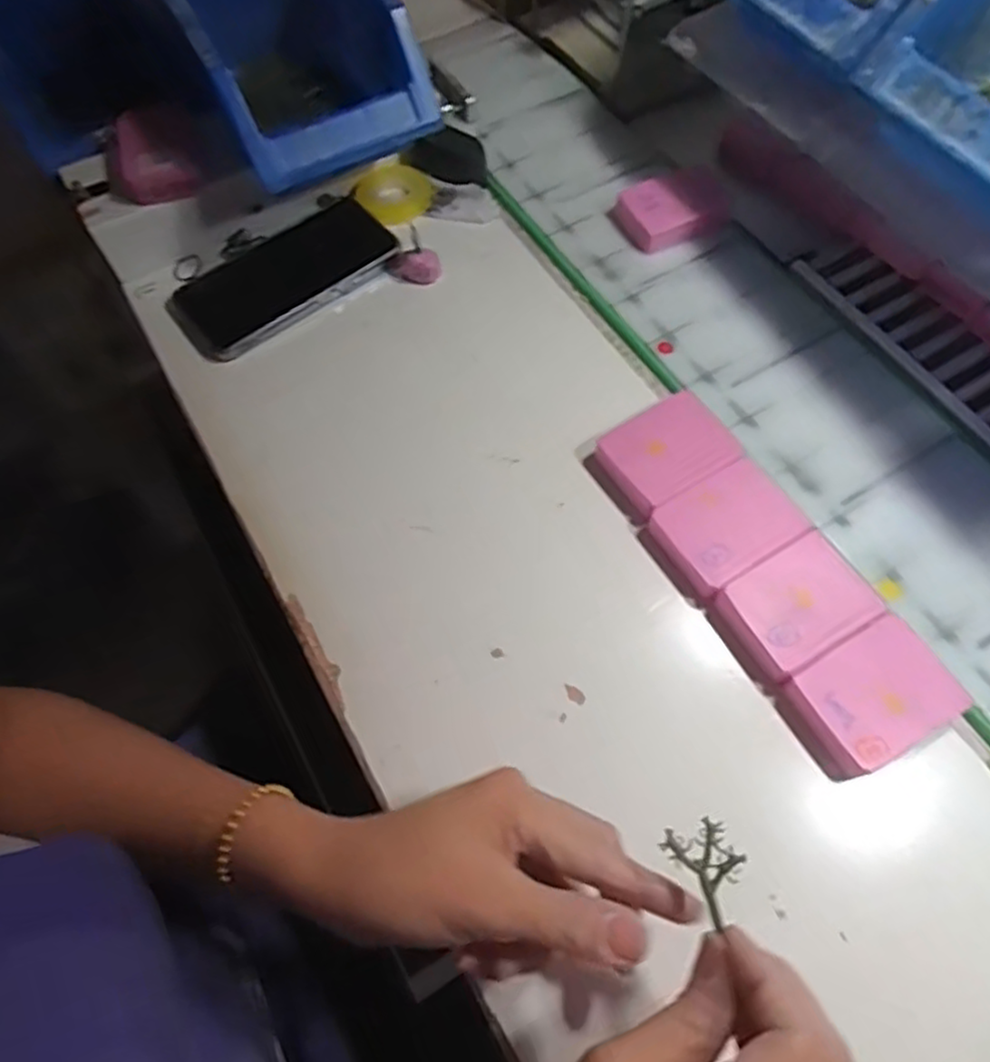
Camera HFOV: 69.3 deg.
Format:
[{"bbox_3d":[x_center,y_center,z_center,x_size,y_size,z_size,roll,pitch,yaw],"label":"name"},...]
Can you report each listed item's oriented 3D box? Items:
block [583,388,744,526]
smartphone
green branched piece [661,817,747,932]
[{"bbox_3d":[0.095,-0.044,0.406,0.071,0.016,0.054,-31,67,-13],"label":"block"},{"bbox_3d":[-0.143,-0.177,0.488,0.153,0.013,0.078,-36,68,-16],"label":"smartphone"},{"bbox_3d":[0.079,0.121,0.260,0.022,0.004,0.034,-35,82,0],"label":"green branched piece"}]

